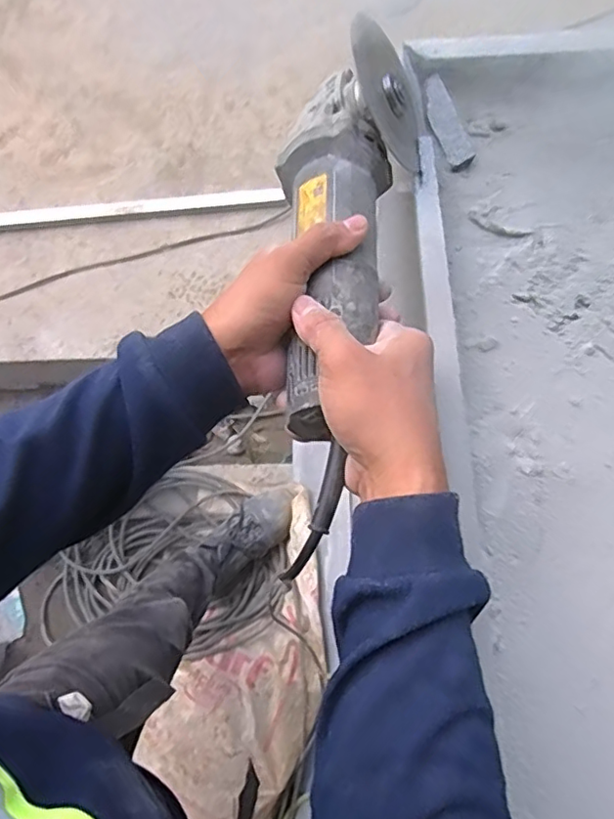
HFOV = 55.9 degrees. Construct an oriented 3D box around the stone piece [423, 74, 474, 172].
[{"bbox_3d":[0.110,-0.228,0.459,0.020,0.012,0.079,-16,74,-3],"label":"stone piece"}]

